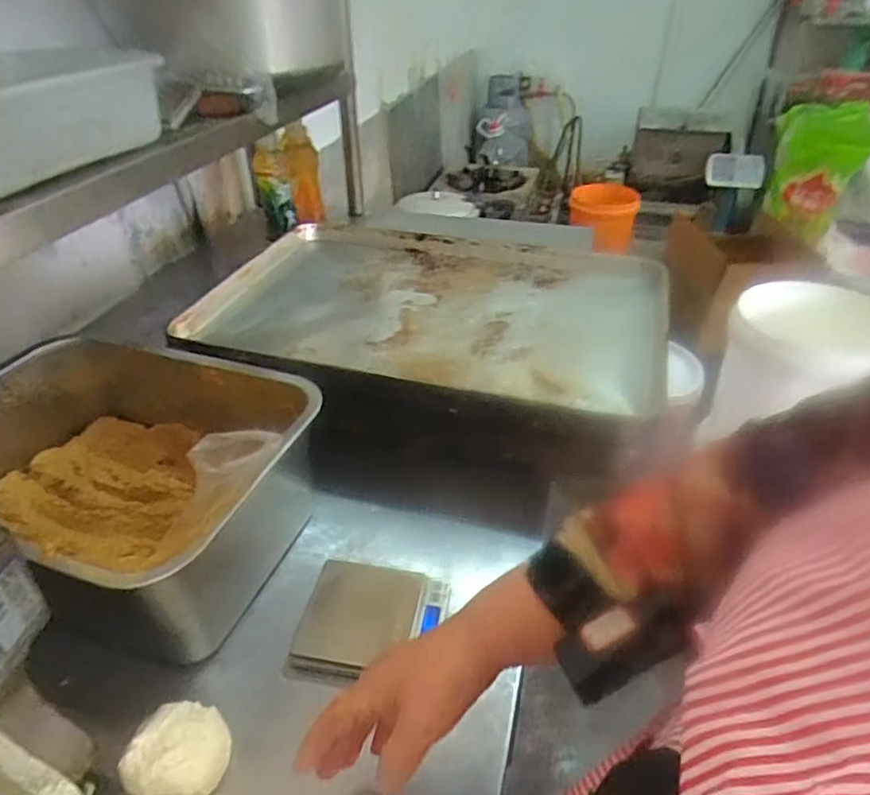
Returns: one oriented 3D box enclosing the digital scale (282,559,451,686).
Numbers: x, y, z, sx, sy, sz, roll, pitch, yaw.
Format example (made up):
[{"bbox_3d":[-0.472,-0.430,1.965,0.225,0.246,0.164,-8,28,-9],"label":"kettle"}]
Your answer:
[{"bbox_3d":[-0.057,0.200,0.549,0.131,0.018,0.107,1,38,5],"label":"digital scale"}]

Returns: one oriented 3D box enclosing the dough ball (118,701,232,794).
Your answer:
[{"bbox_3d":[-0.187,0.270,0.453,0.063,0.053,0.064,-2,38,1],"label":"dough ball"}]

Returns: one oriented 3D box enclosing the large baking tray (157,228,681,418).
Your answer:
[{"bbox_3d":[0.007,-0.133,0.847,0.614,0.047,0.425,6,39,11],"label":"large baking tray"}]

